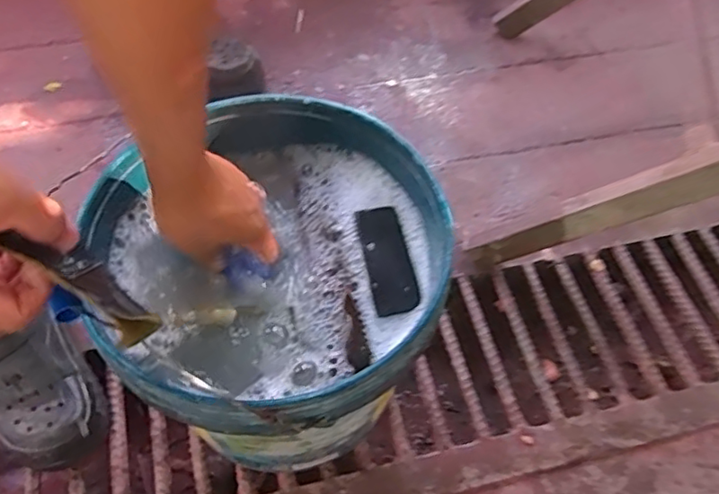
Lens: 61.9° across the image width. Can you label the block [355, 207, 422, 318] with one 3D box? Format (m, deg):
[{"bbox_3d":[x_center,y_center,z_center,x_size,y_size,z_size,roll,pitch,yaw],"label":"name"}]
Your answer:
[{"bbox_3d":[0.026,0.011,0.556,0.042,0.010,0.109,-9,62,-9],"label":"block"}]

